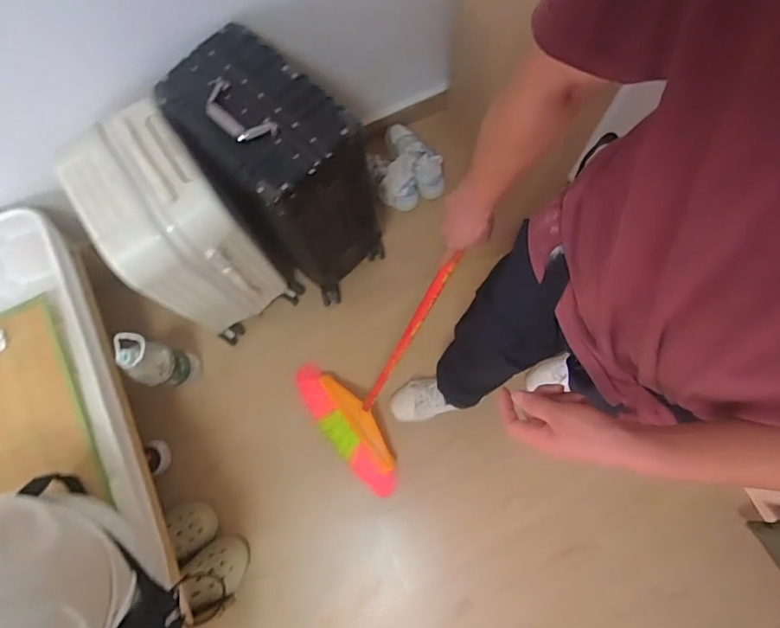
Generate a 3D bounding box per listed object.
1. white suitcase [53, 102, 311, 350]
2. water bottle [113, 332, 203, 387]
[{"bbox_3d":[-0.489,-0.184,1.250,0.272,0.641,0.343,-36,77,-7],"label":"white suitcase"},{"bbox_3d":[-0.623,0.138,1.338,0.091,0.346,0.122,14,77,5],"label":"water bottle"}]

